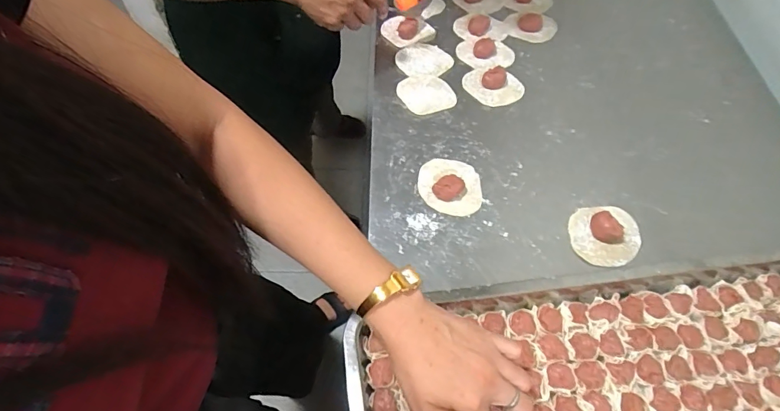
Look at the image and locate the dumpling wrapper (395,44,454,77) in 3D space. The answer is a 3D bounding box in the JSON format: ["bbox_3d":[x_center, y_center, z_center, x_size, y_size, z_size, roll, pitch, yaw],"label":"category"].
[{"bbox_3d":[0.053,-0.229,0.698,0.087,0.004,0.071,5,58,2],"label":"dumpling wrapper"}]

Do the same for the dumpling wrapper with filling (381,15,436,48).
[{"bbox_3d":[0.030,-0.288,0.725,0.087,0.021,0.058,0,57,-2],"label":"dumpling wrapper with filling"}]

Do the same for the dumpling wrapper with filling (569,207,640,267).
[{"bbox_3d":[0.262,0.032,0.531,0.085,0.025,0.080,1,57,-1],"label":"dumpling wrapper with filling"}]

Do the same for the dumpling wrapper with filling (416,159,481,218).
[{"bbox_3d":[0.076,-0.029,0.565,0.079,0.020,0.086,-1,61,1],"label":"dumpling wrapper with filling"}]

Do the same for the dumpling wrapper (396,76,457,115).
[{"bbox_3d":[0.054,-0.167,0.660,0.081,0.004,0.076,-7,58,-6],"label":"dumpling wrapper"}]

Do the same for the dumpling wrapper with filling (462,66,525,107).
[{"bbox_3d":[0.155,-0.183,0.665,0.089,0.016,0.065,16,59,9],"label":"dumpling wrapper with filling"}]

